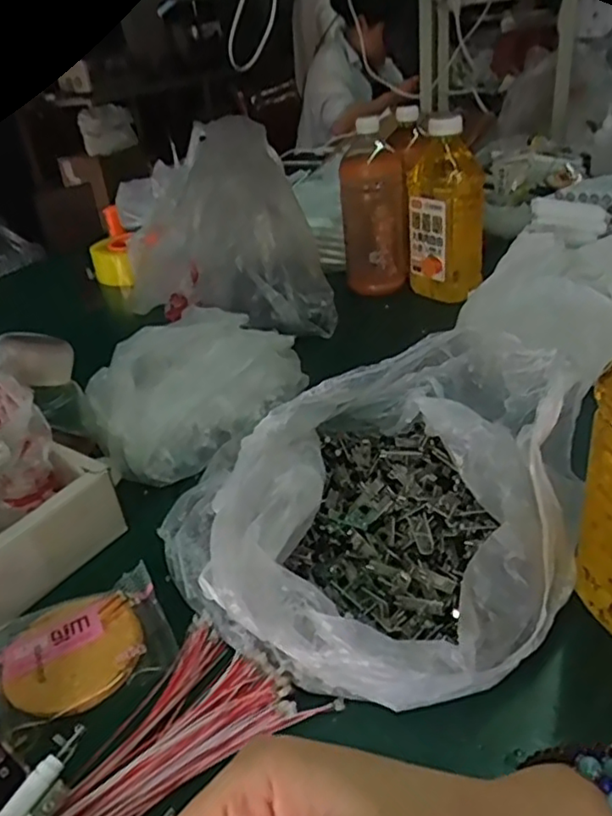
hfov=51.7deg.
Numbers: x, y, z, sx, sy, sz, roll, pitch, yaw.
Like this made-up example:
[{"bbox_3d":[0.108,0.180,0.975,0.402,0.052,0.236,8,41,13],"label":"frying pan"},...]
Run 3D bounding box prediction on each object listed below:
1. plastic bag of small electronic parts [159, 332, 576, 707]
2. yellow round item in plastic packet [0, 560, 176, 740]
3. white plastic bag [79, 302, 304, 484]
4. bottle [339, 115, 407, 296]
[{"bbox_3d":[0.065,0.047,0.413,0.203,0.119,0.256,8,36,19],"label":"plastic bag of small electronic parts"},{"bbox_3d":[-0.143,0.150,0.405,0.103,0.014,0.093,-20,39,-22],"label":"yellow round item in plastic packet"},{"bbox_3d":[-0.104,-0.039,0.629,0.160,0.080,0.248,21,41,38],"label":"white plastic bag"},{"bbox_3d":[0.090,-0.260,0.837,0.083,0.201,0.074,-3,31,8],"label":"bottle"}]

